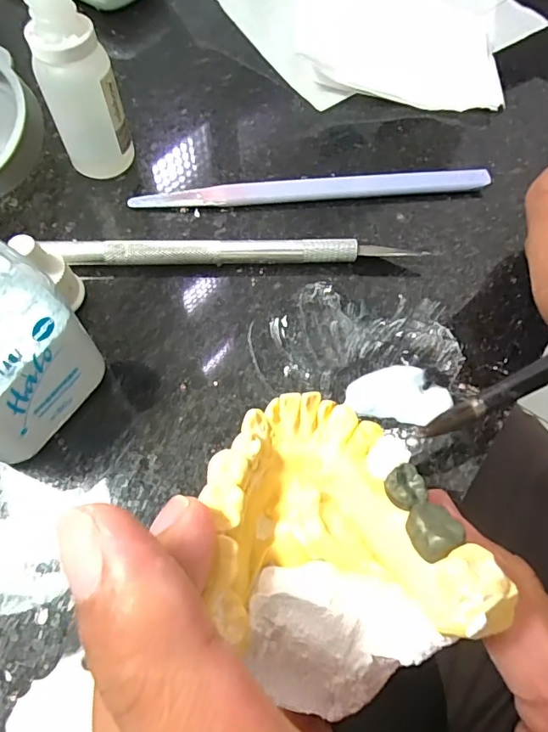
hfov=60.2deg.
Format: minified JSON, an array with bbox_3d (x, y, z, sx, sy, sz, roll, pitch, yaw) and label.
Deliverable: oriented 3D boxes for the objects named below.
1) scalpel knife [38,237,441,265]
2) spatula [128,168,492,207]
[{"bbox_3d":[-0.016,-0.040,0.168,0.128,0.008,0.007,-1,64,-3],"label":"scalpel knife"},{"bbox_3d":[0.016,-0.069,0.185,0.137,0.005,0.009,-5,65,-5],"label":"spatula"}]

